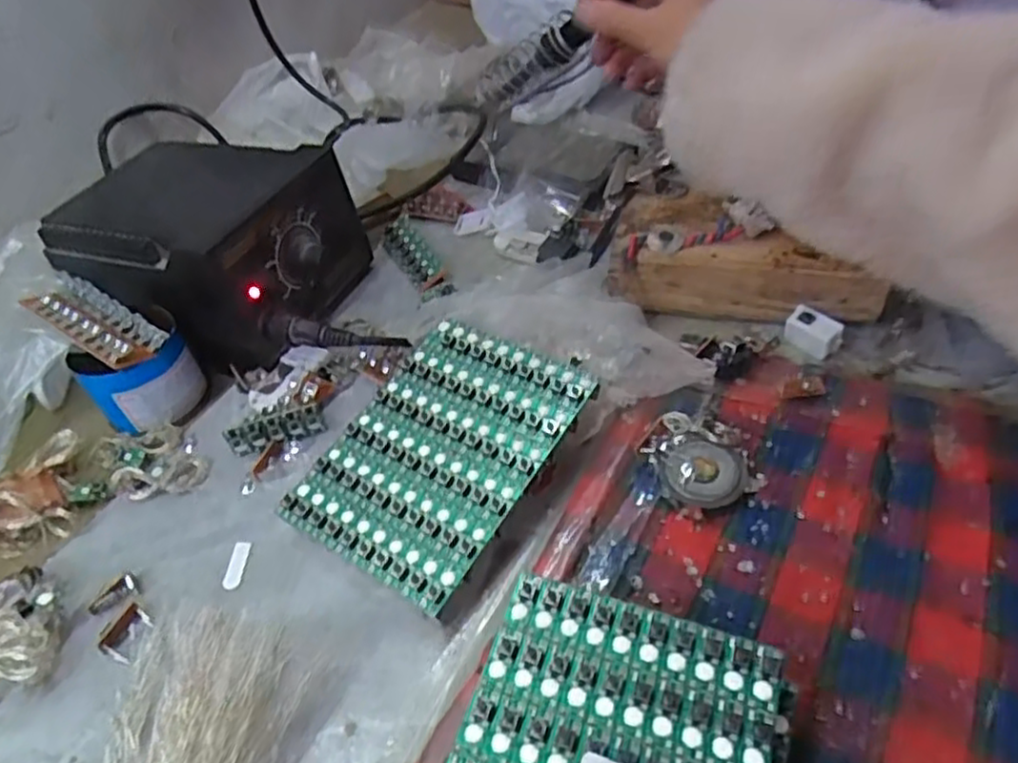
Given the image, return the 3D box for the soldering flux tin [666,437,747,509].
[{"bbox_3d":[0.088,0.042,0.325,0.034,0.012,0.035,-2,47,3],"label":"soldering flux tin"}]

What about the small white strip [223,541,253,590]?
[{"bbox_3d":[-0.121,0.080,0.320,0.007,0.004,0.024,-2,47,3],"label":"small white strip"}]

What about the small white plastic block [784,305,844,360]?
[{"bbox_3d":[0.160,-0.026,0.380,0.014,0.017,0.027,-34,53,-24],"label":"small white plastic block"}]

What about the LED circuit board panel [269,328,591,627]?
[{"bbox_3d":[-0.031,0.028,0.330,0.091,0.004,0.130,24,62,26],"label":"LED circuit board panel"}]

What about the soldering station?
[{"bbox_3d":[-0.175,-0.081,0.419,0.141,0.077,0.107,13,50,16],"label":"soldering station"}]

